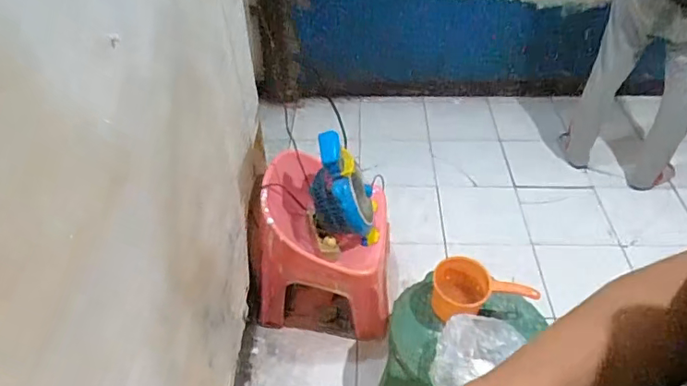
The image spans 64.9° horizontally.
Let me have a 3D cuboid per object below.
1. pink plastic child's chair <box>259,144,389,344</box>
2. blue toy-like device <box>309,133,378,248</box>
[{"bbox_3d":[-0.042,0.143,1.539,0.345,0.421,0.312,2,44,4],"label":"pink plastic child's chair"},{"bbox_3d":[0.008,-0.012,1.418,0.176,0.293,0.118,0,44,2],"label":"blue toy-like device"}]

